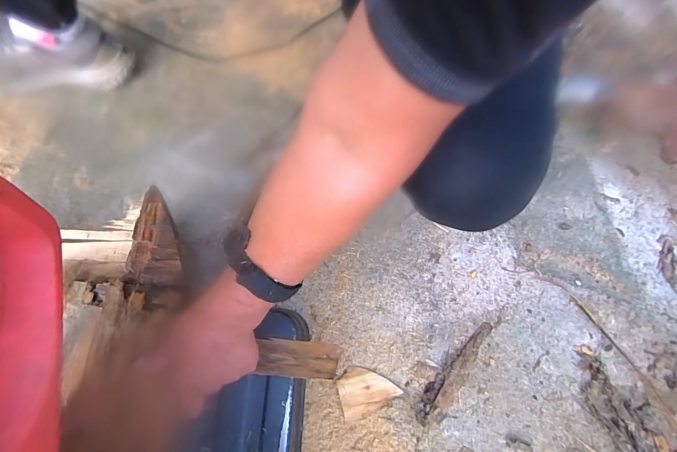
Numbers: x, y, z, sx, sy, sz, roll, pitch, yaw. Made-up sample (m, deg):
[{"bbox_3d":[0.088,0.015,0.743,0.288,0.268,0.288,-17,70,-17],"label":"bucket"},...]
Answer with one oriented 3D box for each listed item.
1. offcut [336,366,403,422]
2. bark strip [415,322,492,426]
[{"bbox_3d":[0.039,0.216,0.454,0.077,0.007,0.059,-15,70,-7],"label":"offcut"},{"bbox_3d":[0.163,0.196,0.460,0.036,0.021,0.165,42,73,13],"label":"bark strip"}]

